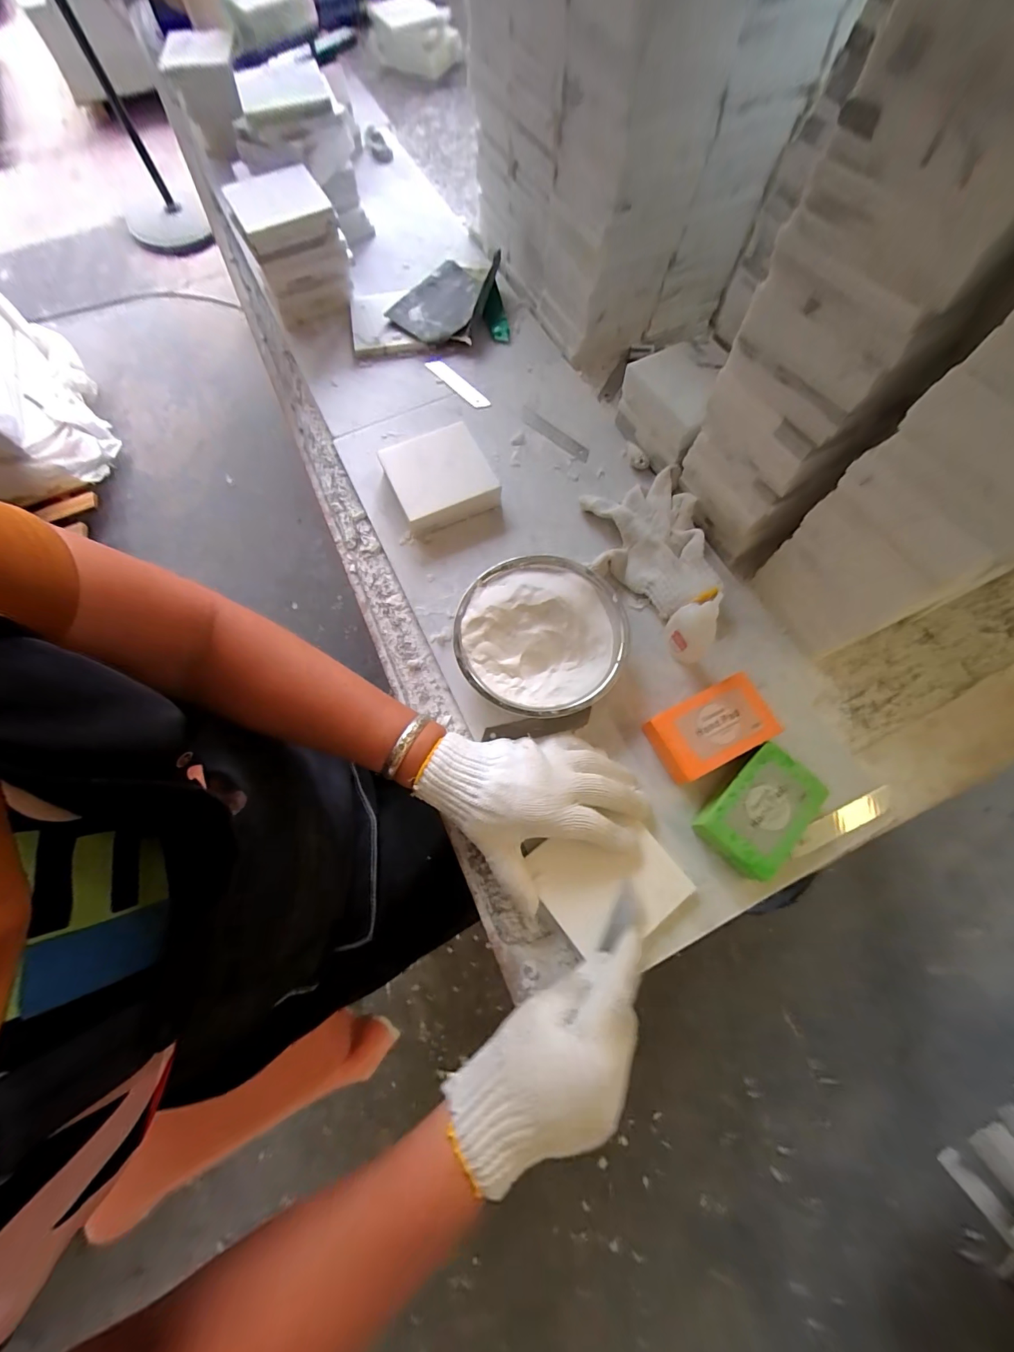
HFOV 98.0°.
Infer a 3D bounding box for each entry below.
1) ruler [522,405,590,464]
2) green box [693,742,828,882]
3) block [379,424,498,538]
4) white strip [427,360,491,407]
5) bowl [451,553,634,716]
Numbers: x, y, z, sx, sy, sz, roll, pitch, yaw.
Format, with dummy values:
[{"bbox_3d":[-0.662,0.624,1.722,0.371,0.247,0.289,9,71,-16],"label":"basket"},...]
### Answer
[{"bbox_3d":[0.055,-0.280,0.511,0.105,0.009,0.020,42,78,11],"label":"ruler"},{"bbox_3d":[0.200,0.105,0.353,0.061,0.023,0.094,41,77,11],"label":"green box"},{"bbox_3d":[-0.070,-0.203,0.462,0.097,0.033,0.099,-24,75,-7],"label":"block"},{"bbox_3d":[-0.061,-0.364,0.546,0.021,0.005,0.103,-40,77,-11],"label":"white strip"},{"bbox_3d":[0.030,-0.033,0.405,0.143,0.049,0.147,0,73,0],"label":"bowl"}]

